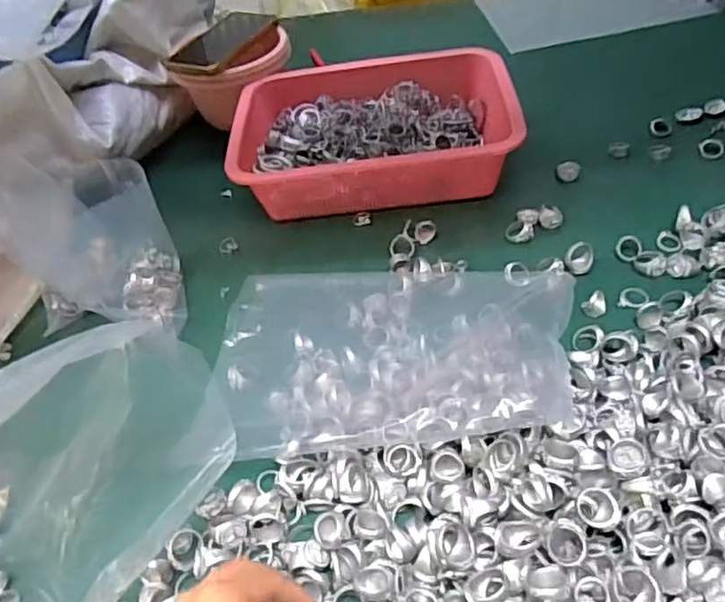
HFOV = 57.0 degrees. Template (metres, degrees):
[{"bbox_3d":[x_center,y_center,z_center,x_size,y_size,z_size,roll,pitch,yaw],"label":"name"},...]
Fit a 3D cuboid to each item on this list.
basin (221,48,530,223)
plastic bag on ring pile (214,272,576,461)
[{"bbox_3d":[0.014,-0.194,0.752,0.300,0.076,0.224,-6,44,4],"label":"basin"},{"bbox_3d":[0.023,0.036,0.547,0.279,0.031,0.189,-5,41,8],"label":"plastic bag on ring pile"}]

